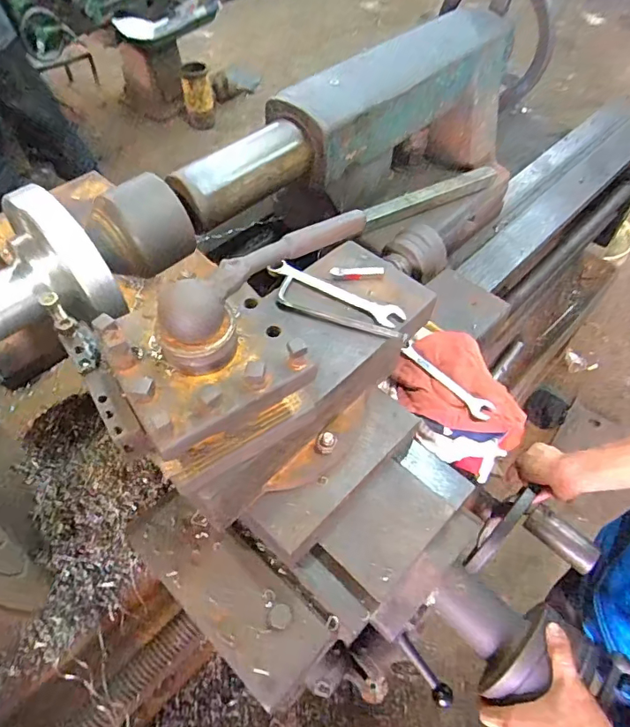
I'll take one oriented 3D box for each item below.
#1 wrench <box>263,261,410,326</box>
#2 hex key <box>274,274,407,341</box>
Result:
[{"bbox_3d":[0.025,-0.080,0.566,0.155,0.013,0.026,23,57,15],"label":"wrench"},{"bbox_3d":[0.026,-0.052,0.544,0.149,0.012,0.032,26,58,17],"label":"hex key"}]

